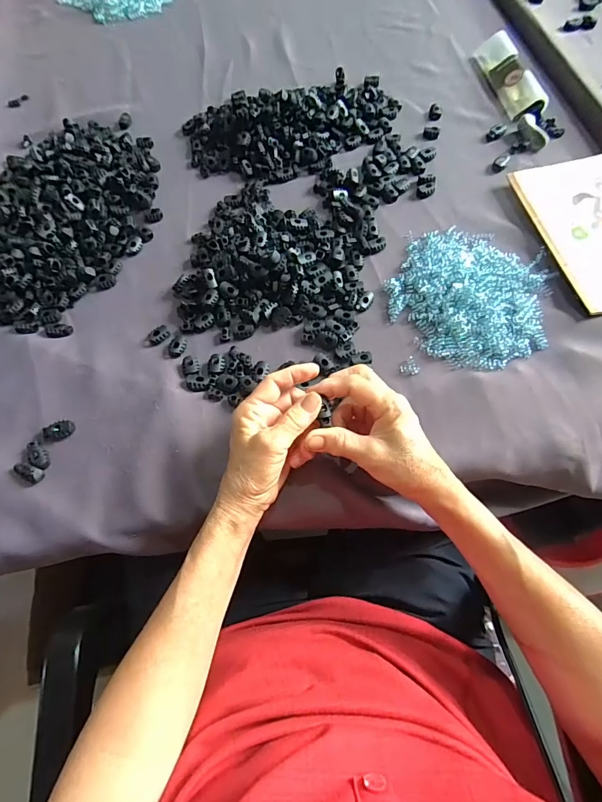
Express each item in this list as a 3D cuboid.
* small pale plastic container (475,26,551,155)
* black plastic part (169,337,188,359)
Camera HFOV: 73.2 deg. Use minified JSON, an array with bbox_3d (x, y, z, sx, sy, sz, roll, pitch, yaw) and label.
[{"bbox_3d":[0.288,-0.424,0.542,0.042,0.023,0.210,-10,67,-2],"label":"small pale plastic container"},{"bbox_3d":[-0.128,-0.055,0.420,0.017,0.004,0.025,10,68,7],"label":"black plastic part"}]

